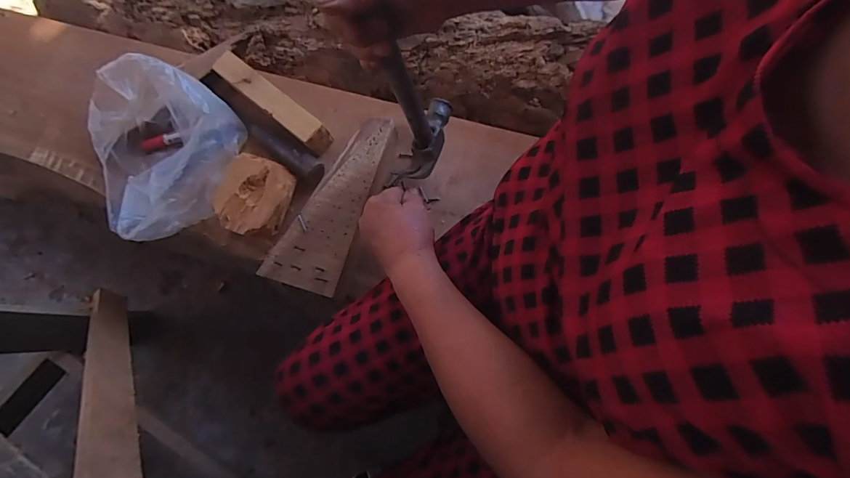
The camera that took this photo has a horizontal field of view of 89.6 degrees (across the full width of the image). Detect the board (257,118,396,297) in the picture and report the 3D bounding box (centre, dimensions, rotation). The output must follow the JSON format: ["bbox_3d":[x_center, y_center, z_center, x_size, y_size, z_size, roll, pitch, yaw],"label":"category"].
[{"bbox_3d":[-0.118,-0.051,0.538,0.094,0.028,0.231,19,77,5],"label":"board"}]

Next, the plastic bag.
[{"bbox_3d":[-0.354,-0.106,0.569,0.178,0.126,0.213,7,76,2],"label":"plastic bag"}]

